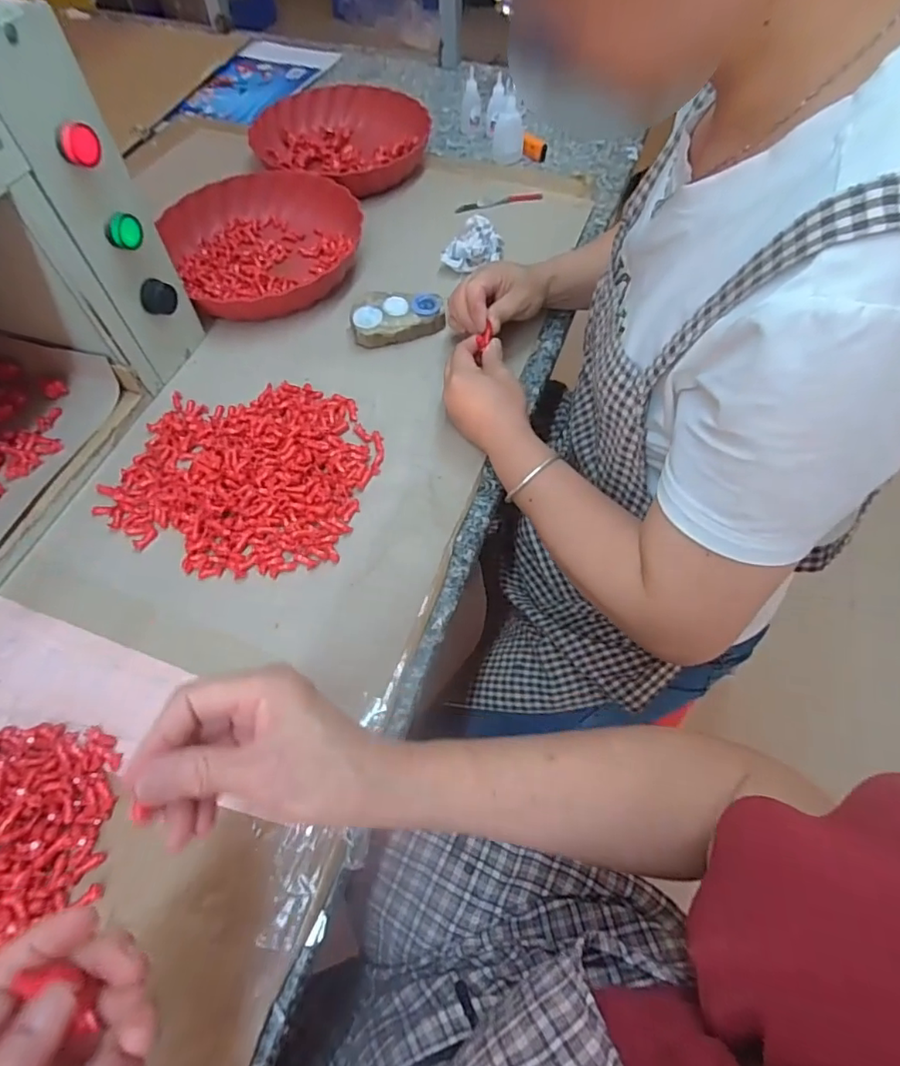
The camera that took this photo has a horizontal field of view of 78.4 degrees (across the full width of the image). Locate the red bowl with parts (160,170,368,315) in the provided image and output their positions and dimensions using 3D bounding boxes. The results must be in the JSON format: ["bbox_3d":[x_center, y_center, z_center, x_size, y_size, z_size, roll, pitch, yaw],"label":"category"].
[{"bbox_3d":[-0.221,-0.351,0.661,0.217,0.048,0.229,-25,62,-14],"label":"red bowl with parts"}]

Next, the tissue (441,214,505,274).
[{"bbox_3d":[0.029,-0.335,0.649,0.068,0.042,0.047,-35,65,-19],"label":"tissue"}]

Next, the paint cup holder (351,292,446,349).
[{"bbox_3d":[-0.057,-0.237,0.602,0.099,0.027,0.059,-11,60,-6],"label":"paint cup holder"}]

